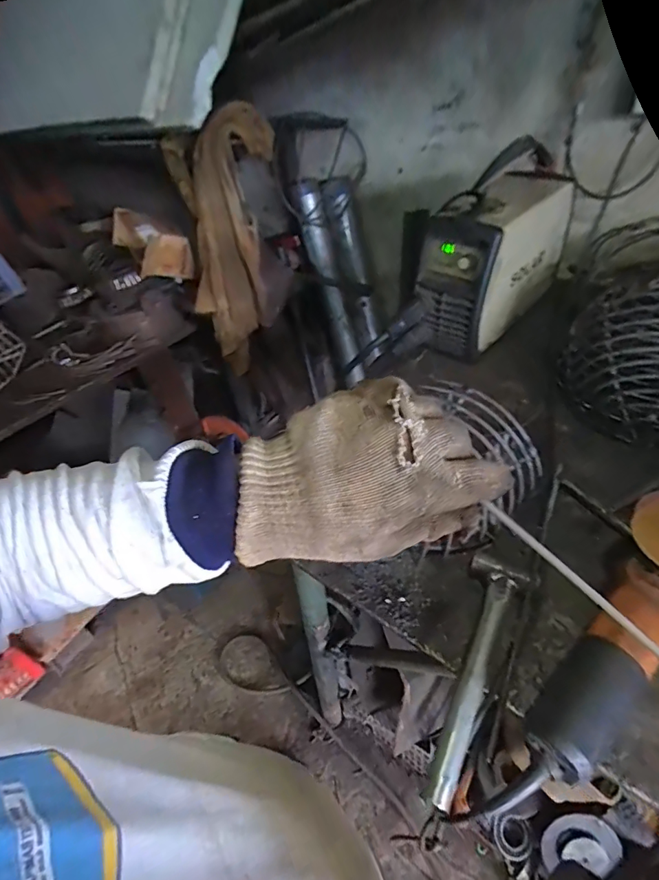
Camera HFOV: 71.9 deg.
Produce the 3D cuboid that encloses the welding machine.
[{"bbox_3d":[0.307,-0.347,0.827,0.126,0.262,0.360,29,54,33],"label":"welding machine"}]

